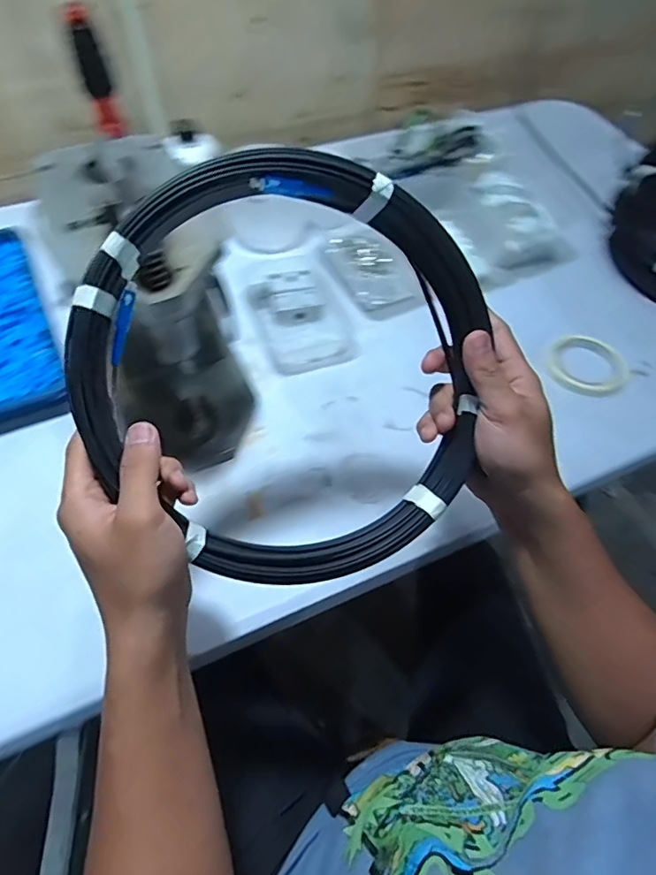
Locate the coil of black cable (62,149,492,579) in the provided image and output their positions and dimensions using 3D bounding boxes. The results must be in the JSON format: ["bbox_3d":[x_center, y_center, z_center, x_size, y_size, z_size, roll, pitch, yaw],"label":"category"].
[{"bbox_3d":[-0.022,-0.041,0.344,0.267,0.043,0.262,-2,96,-15],"label":"coil of black cable"}]

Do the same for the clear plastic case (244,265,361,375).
[{"bbox_3d":[-0.037,-0.165,0.689,0.119,0.035,0.165,-19,59,-15],"label":"clear plastic case"}]

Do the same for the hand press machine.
[{"bbox_3d":[-0.175,-0.172,0.518,0.151,0.307,0.298,-16,59,-14],"label":"hand press machine"}]

